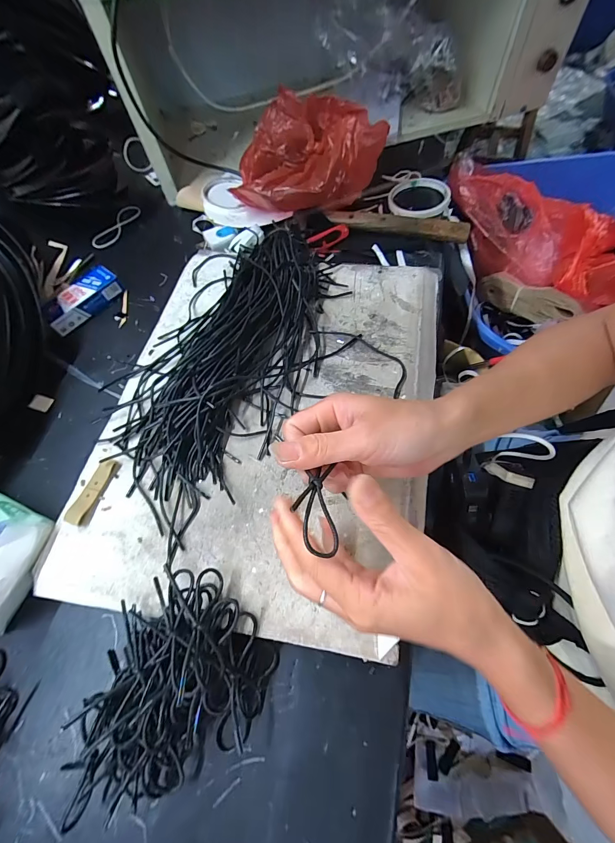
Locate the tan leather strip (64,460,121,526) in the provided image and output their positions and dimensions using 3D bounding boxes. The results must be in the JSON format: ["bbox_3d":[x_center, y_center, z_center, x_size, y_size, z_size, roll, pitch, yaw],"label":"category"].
[{"bbox_3d":[-0.190,0.062,0.302,0.017,0.006,0.060,16,65,12],"label":"tan leather strip"}]

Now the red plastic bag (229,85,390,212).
[{"bbox_3d":[-0.002,-0.372,0.474,0.206,0.108,0.190,0,63,5],"label":"red plastic bag"}]

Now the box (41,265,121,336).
[{"bbox_3d":[-0.298,-0.162,0.449,0.047,0.020,0.099,38,71,21],"label":"box"}]

